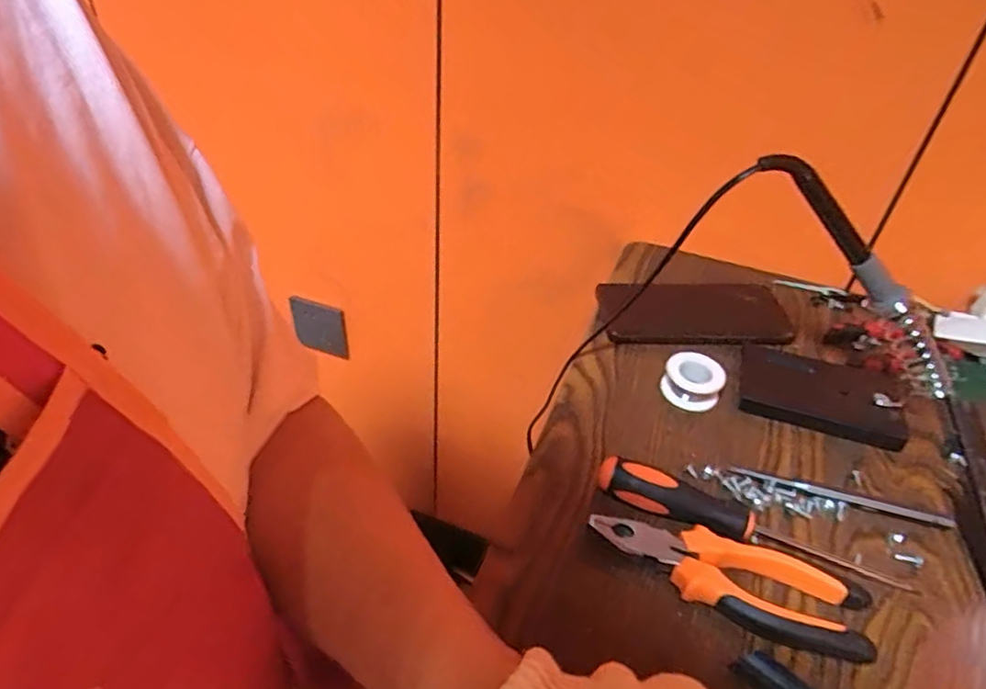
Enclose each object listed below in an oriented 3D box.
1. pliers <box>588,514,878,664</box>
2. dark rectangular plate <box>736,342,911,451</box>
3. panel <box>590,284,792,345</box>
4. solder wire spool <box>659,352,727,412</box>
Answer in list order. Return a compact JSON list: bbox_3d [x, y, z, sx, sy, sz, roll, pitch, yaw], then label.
[{"bbox_3d":[0.131,0.127,0.354,0.147,0.013,0.044,18,44,22],"label":"pliers"},{"bbox_3d":[0.244,0.033,0.470,0.113,0.012,0.069,18,44,22],"label":"dark rectangular plate"},{"bbox_3d":[0.172,-0.025,0.546,0.151,0.017,0.076,4,41,-2],"label":"panel"},{"bbox_3d":[0.151,0.027,0.475,0.042,0.023,0.038,30,46,26],"label":"solder wire spool"}]

